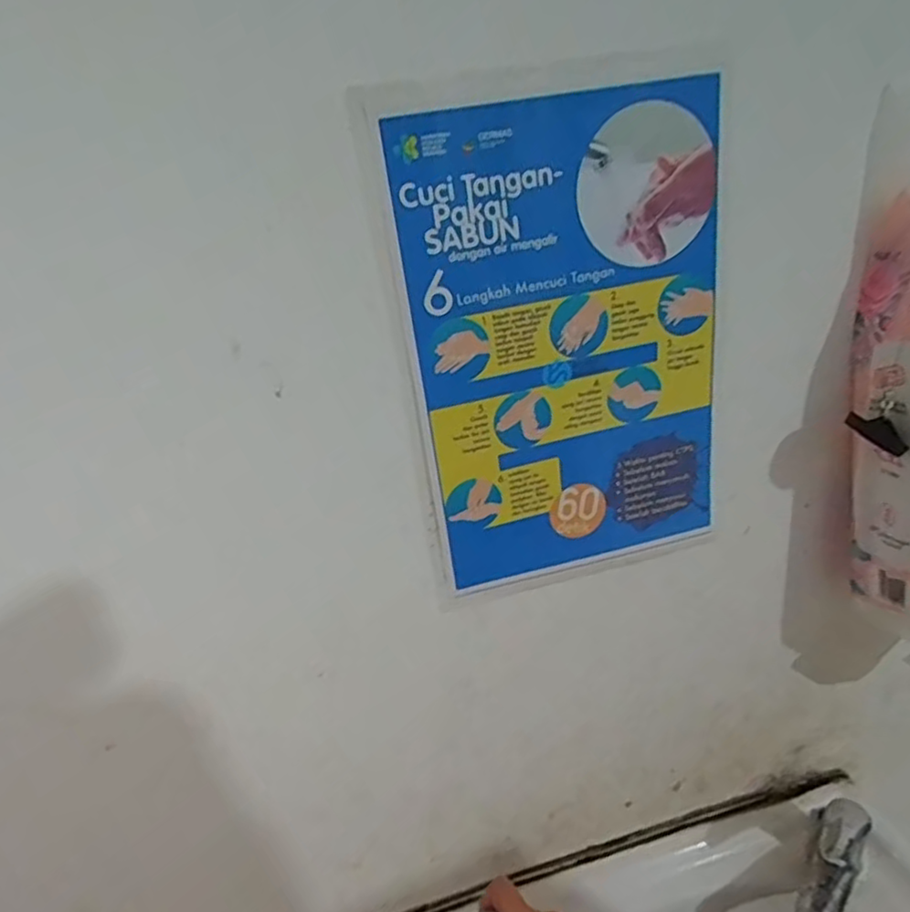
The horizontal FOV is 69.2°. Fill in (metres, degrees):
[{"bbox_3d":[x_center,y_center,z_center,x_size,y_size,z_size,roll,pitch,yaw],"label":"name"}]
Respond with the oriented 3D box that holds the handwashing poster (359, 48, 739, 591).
[{"bbox_3d":[0.069,-0.063,0.400,0.206,0.305,0.007,-12,23,-11],"label":"handwashing poster"}]

